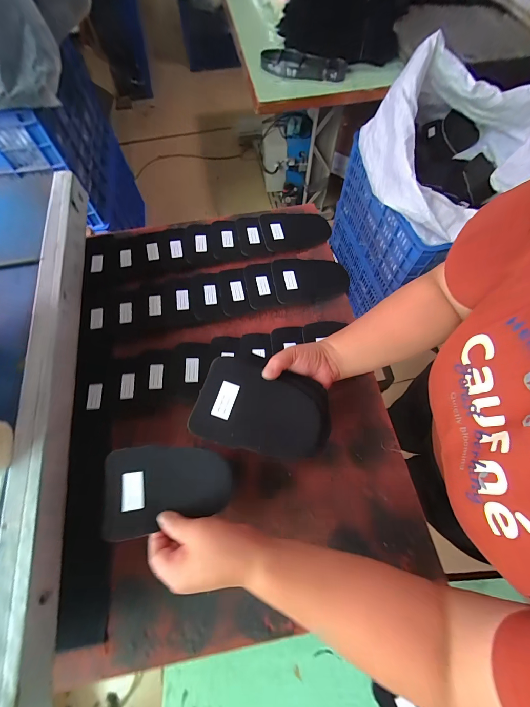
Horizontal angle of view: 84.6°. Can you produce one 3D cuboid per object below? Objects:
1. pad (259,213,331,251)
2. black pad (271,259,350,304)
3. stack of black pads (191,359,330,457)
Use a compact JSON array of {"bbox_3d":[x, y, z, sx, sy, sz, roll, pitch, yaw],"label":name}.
[{"bbox_3d":[0.062,-0.257,0.594,0.137,0.011,0.086,-10,67,-4],"label":"pad"},{"bbox_3d":[0.085,-0.144,0.547,0.140,0.009,0.092,-8,67,-3],"label":"black pad"},{"bbox_3d":[0.001,0.063,0.346,0.151,0.027,0.105,15,68,6],"label":"stack of black pads"}]

